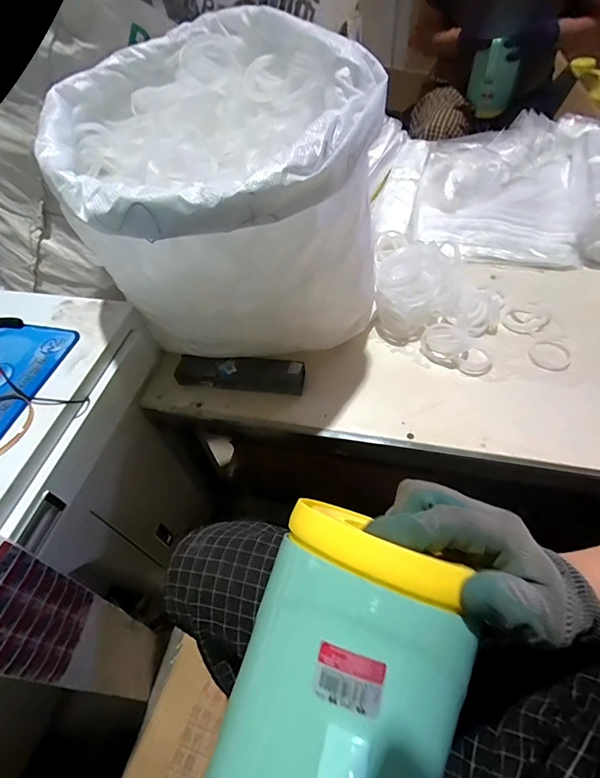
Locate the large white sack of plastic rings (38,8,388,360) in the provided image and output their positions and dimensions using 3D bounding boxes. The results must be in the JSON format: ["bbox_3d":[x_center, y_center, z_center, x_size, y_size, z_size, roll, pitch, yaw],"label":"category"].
[{"bbox_3d":[-0.094,-0.224,0.548,0.338,0.353,0.345,-30,55,-17],"label":"large white sack of plastic rings"}]

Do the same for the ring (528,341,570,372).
[{"bbox_3d":[0.413,-0.056,0.669,0.065,0.006,0.070,-3,51,3],"label":"ring"}]

